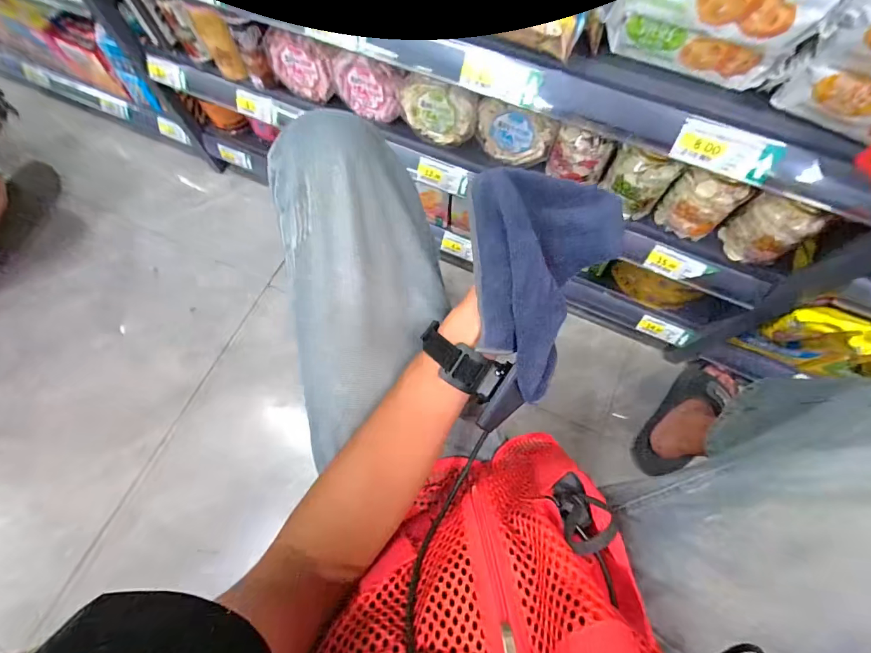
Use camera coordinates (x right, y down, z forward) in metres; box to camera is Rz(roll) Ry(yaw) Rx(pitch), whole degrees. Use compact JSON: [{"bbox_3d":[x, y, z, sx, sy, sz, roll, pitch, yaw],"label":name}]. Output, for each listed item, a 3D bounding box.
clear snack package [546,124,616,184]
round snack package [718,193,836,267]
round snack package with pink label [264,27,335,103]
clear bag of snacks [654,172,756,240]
[{"bbox_3d":[0.202,-0.238,0.556,0.080,0.079,0.030,26,73,10],"label":"clear snack package"},{"bbox_3d":[0.429,-0.121,0.518,0.076,0.099,0.034,39,75,13],"label":"round snack package"},{"bbox_3d":[-0.210,-0.407,0.623,0.106,0.091,0.024,25,72,10],"label":"round snack package with pink label"},{"bbox_3d":[0.353,-0.160,0.534,0.079,0.099,0.030,28,73,10],"label":"clear bag of snacks"}]

